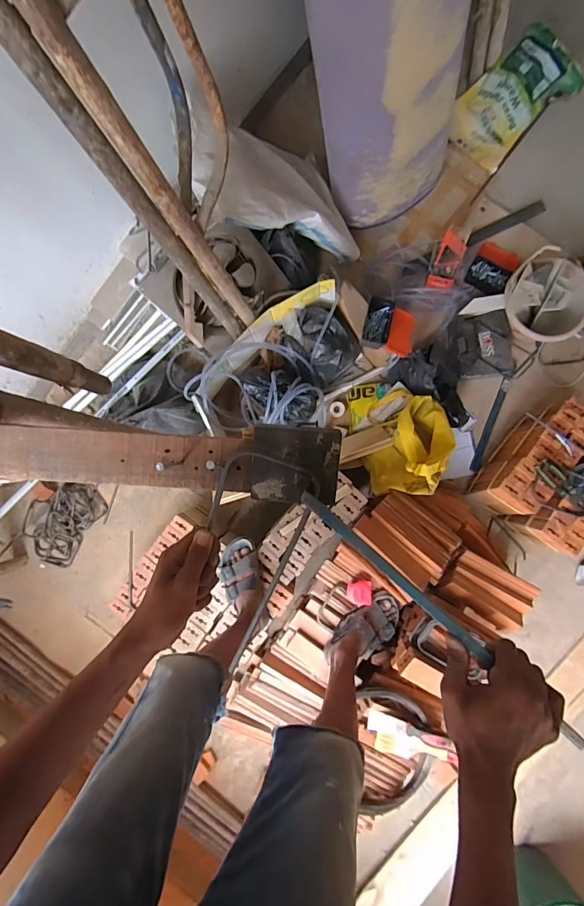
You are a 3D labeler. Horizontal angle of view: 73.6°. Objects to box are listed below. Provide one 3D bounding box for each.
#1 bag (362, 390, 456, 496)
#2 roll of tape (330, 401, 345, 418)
[{"bbox_3d":[0.366,-0.036,1.211,0.253,0.215,0.323,9,89,3],"label":"bag"},{"bbox_3d":[0.156,-0.150,1.343,0.052,0.011,0.056,0,90,2],"label":"roll of tape"}]

